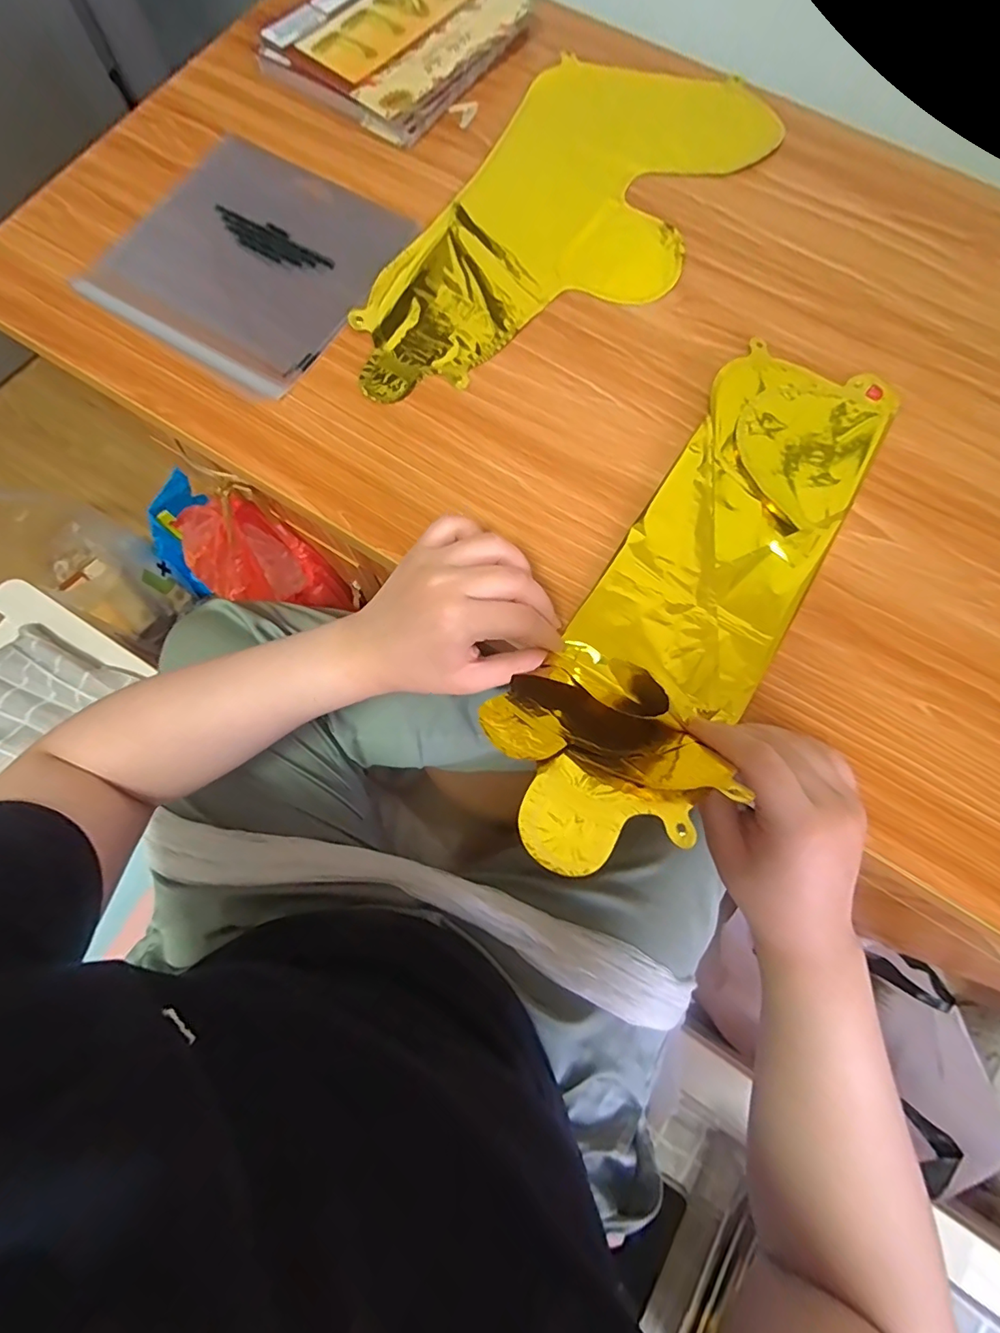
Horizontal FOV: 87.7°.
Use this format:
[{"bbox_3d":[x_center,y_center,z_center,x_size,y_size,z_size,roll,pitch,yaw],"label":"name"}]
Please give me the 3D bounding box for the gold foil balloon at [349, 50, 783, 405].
[{"bbox_3d":[0.048,-0.352,0.415,0.189,0.018,0.399,34,81,5],"label":"gold foil balloon"}]

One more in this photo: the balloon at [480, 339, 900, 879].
[{"bbox_3d":[0.126,-0.050,0.327,0.120,0.075,0.403,35,64,8],"label":"balloon"}]

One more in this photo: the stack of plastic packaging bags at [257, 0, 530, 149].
[{"bbox_3d":[-0.088,-0.552,0.455,0.157,0.021,0.189,37,79,8],"label":"stack of plastic packaging bags"}]

